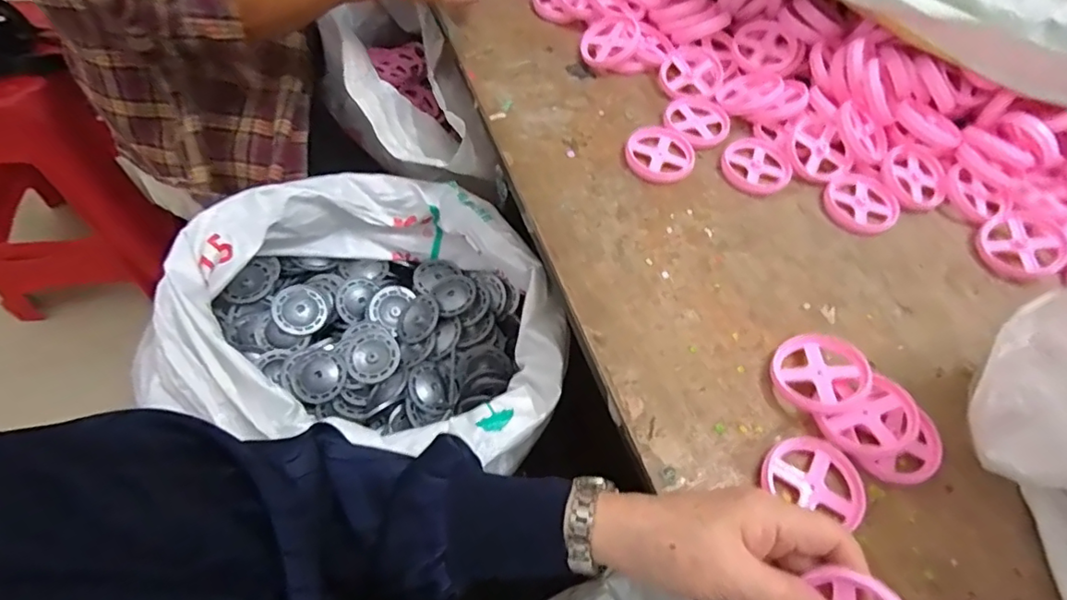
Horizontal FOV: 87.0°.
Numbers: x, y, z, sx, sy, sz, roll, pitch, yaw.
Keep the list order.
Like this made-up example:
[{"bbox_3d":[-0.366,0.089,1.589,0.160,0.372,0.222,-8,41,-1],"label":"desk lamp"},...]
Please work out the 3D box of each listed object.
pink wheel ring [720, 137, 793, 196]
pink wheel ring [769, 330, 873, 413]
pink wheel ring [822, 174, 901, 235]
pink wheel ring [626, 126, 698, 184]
[{"bbox_3d":[0.210,-0.127,0.532,0.064,0.007,0.065,2,58,-3],"label":"pink wheel ring"},{"bbox_3d":[0.207,0.050,0.405,0.063,0.009,0.062,-8,52,10],"label":"pink wheel ring"},{"bbox_3d":[0.299,-0.088,0.516,0.065,0.008,0.063,2,58,-3],"label":"pink wheel ring"},{"bbox_3d":[0.120,-0.139,0.530,0.064,0.006,0.066,2,58,-3],"label":"pink wheel ring"}]

